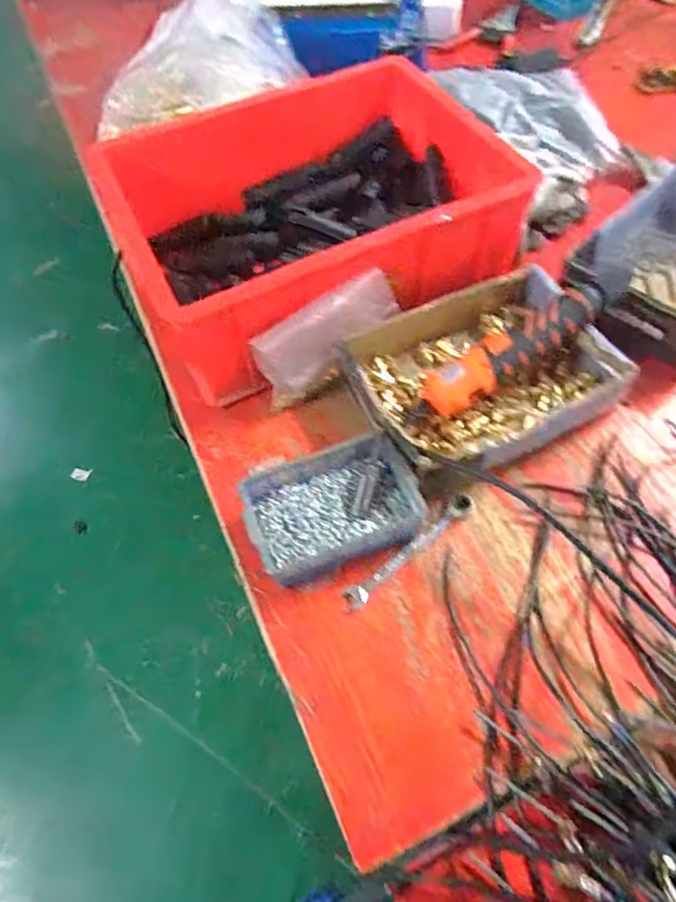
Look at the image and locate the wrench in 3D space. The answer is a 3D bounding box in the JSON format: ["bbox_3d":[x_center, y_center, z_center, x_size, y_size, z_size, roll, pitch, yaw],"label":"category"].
[{"bbox_3d":[0.065,0.088,0.504,0.150,0.009,0.018,-37,63,-17],"label":"wrench"}]

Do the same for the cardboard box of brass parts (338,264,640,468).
[{"bbox_3d":[0.141,-0.075,0.568,0.238,0.064,0.175,-24,60,-11],"label":"cardboard box of brass parts"}]

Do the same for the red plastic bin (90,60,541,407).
[{"bbox_3d":[-0.012,-0.263,0.650,0.388,0.140,0.277,-28,60,-13],"label":"red plastic bin"}]

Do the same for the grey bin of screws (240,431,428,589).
[{"bbox_3d":[-0.004,0.051,0.506,0.147,0.048,0.101,-19,59,-8],"label":"grey bin of screws"}]

